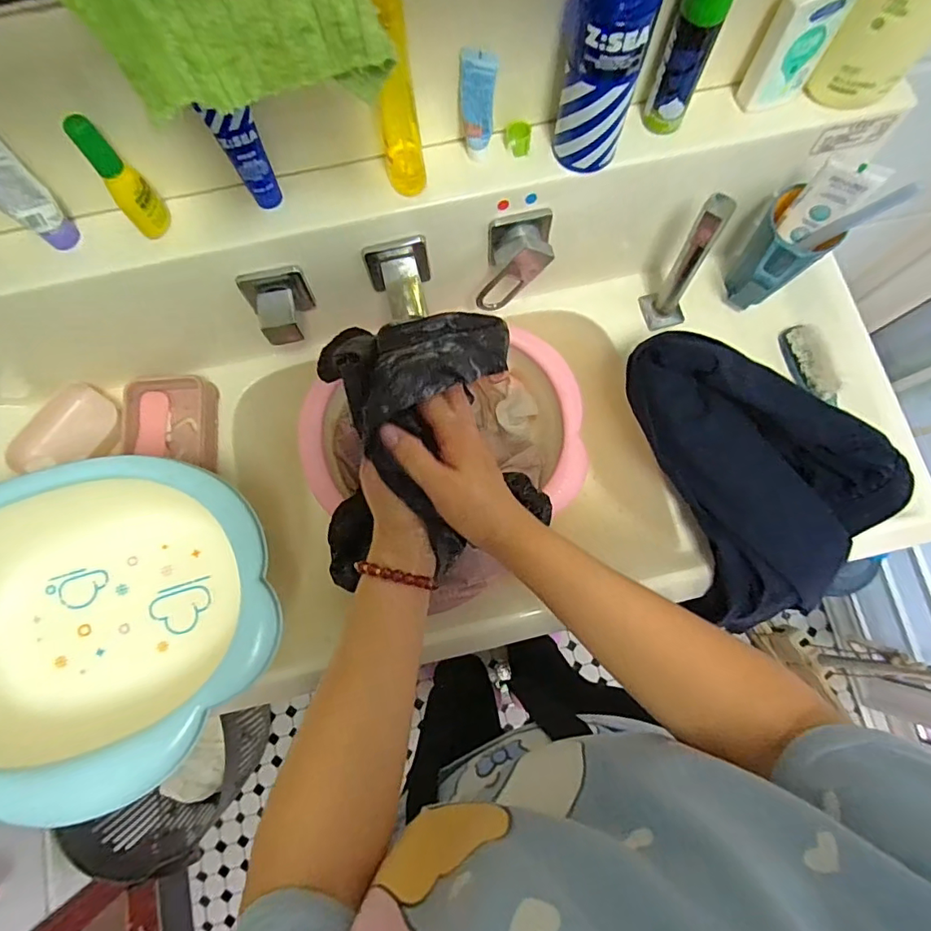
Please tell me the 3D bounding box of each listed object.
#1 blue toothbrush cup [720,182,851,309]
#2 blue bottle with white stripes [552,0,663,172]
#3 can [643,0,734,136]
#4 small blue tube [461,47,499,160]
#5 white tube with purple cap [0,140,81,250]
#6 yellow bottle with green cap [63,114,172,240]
[{"bbox_3d":[0.314,-0.209,0.548,0.072,0.113,0.077,0,78,0],"label":"blue toothbrush cup"},{"bbox_3d":[0.098,-0.292,0.375,0.058,0.157,0.041,11,79,2],"label":"blue bottle with white stripes"},{"bbox_3d":[0.171,-0.319,0.397,0.034,0.122,0.031,0,78,0],"label":"can"},{"bbox_3d":[0.010,-0.285,0.419,0.026,0.091,0.020,1,78,0],"label":"small blue tube"},{"bbox_3d":[-0.339,-0.210,0.390,0.038,0.114,0.028,-42,82,-8],"label":"white tube with purple cap"},{"bbox_3d":[-0.262,-0.217,0.399,0.026,0.103,0.031,-34,80,-7],"label":"yellow bottle with green cap"}]

